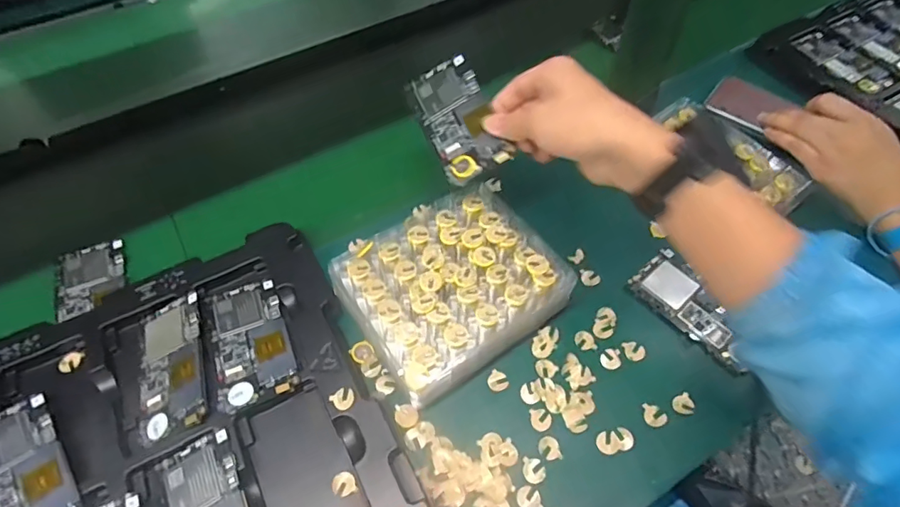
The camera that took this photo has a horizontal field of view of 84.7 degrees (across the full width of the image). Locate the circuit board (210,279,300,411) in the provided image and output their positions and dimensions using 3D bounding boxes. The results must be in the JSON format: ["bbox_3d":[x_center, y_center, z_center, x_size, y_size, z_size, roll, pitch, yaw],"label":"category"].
[{"bbox_3d":[-0.177,0.075,0.440,0.062,0.011,0.119,-19,60,-12],"label":"circuit board"}]

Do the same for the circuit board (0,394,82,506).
[{"bbox_3d":[-0.331,0.170,0.376,0.065,0.007,0.122,-33,64,-19],"label":"circuit board"}]

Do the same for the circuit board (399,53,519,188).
[{"bbox_3d":[0.007,-0.126,0.461,0.063,0.007,0.124,-28,69,10],"label":"circuit board"}]

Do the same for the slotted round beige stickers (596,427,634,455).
[{"bbox_3d":[0.135,0.153,0.404,0.030,0.004,0.018,-14,59,-9],"label":"slotted round beige stickers"}]

